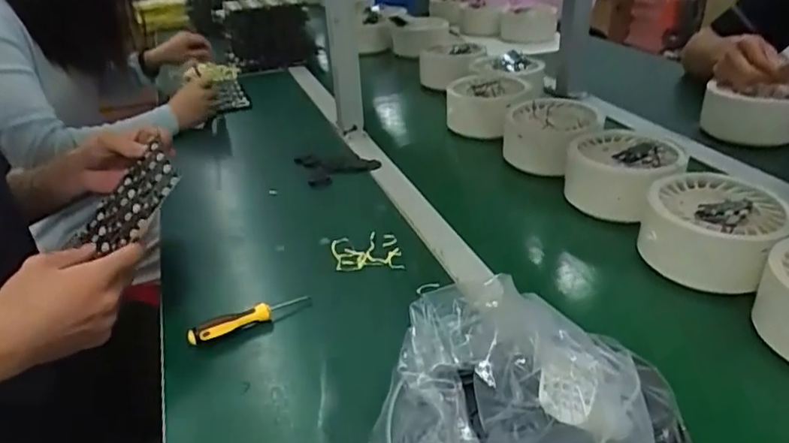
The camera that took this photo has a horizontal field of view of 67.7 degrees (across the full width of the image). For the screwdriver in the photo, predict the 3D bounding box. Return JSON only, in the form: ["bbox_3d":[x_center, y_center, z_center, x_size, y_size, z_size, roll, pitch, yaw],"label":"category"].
[{"bbox_3d":[-0.139,0.092,0.572,0.122,0.024,0.015,-20,37,-26],"label":"screwdriver"}]

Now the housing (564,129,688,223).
[{"bbox_3d":[0.272,-0.062,0.723,0.131,0.062,0.156,24,41,34],"label":"housing"}]

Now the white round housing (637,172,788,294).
[{"bbox_3d":[0.332,0.007,0.610,0.141,0.065,0.144,11,35,18],"label":"white round housing"}]

